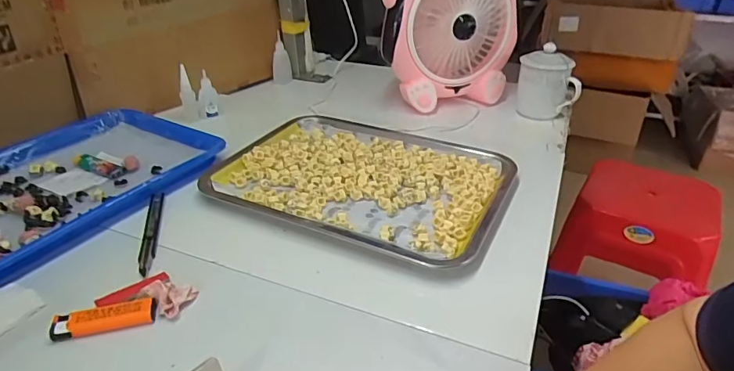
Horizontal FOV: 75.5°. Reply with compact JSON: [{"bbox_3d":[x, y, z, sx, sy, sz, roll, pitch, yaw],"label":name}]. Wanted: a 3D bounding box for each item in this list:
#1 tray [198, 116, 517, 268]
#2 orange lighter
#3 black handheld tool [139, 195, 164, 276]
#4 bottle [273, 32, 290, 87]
[{"bbox_3d":[-0.007,-0.008,0.611,0.354,0.028,0.257,15,34,22],"label":"tray"},{"bbox_3d":[-0.228,0.117,0.414,0.081,0.017,0.024,-9,33,-16],"label":"orange lighter"},{"bbox_3d":[-0.240,0.049,0.529,0.017,0.010,0.138,-8,33,-14],"label":"black handheld tool"},{"bbox_3d":[-0.174,-0.254,0.964,0.038,0.093,0.036,-4,32,-7],"label":"bottle"}]

